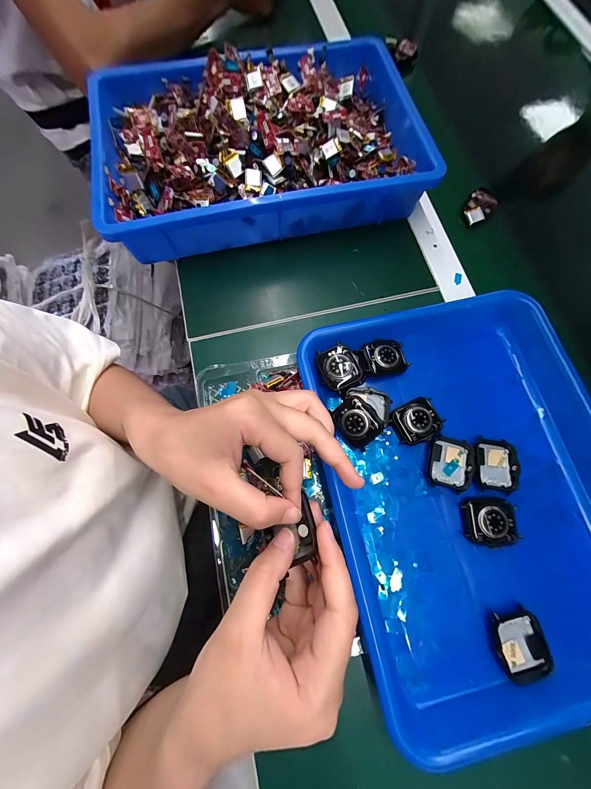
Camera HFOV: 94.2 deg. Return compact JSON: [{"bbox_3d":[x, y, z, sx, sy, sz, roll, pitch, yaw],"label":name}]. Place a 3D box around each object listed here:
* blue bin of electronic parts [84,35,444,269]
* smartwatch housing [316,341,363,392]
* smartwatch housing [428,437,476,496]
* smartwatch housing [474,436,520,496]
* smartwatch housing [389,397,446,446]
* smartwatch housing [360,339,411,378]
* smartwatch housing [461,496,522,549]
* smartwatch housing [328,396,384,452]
[{"bbox_3d":[-0.042,-0.296,0.316,0.354,0.064,0.248,-16,75,-6],"label":"blue bin of electronic parts"},{"bbox_3d":[0.041,-0.027,0.258,0.037,0.007,0.042,-25,76,-8],"label":"smartwatch housing"},{"bbox_3d":[0.140,0.063,0.246,0.038,0.008,0.043,10,74,1],"label":"smartwatch housing"},{"bbox_3d":[0.180,0.064,0.247,0.036,0.009,0.046,3,74,-1],"label":"smartwatch housing"},{"bbox_3d":[0.113,0.025,0.254,0.042,0.008,0.036,-26,76,-9],"label":"smartwatch housing"},{"bbox_3d":[0.088,-0.036,0.269,0.045,0.012,0.035,-12,75,-5],"label":"smartwatch housing"},{"bbox_3d":[0.165,0.109,0.234,0.041,0.012,0.039,-1,74,-2],"label":"smartwatch housing"},{"bbox_3d":[0.056,0.026,0.248,0.032,0.017,0.044,-33,81,-7],"label":"smartwatch housing"}]

